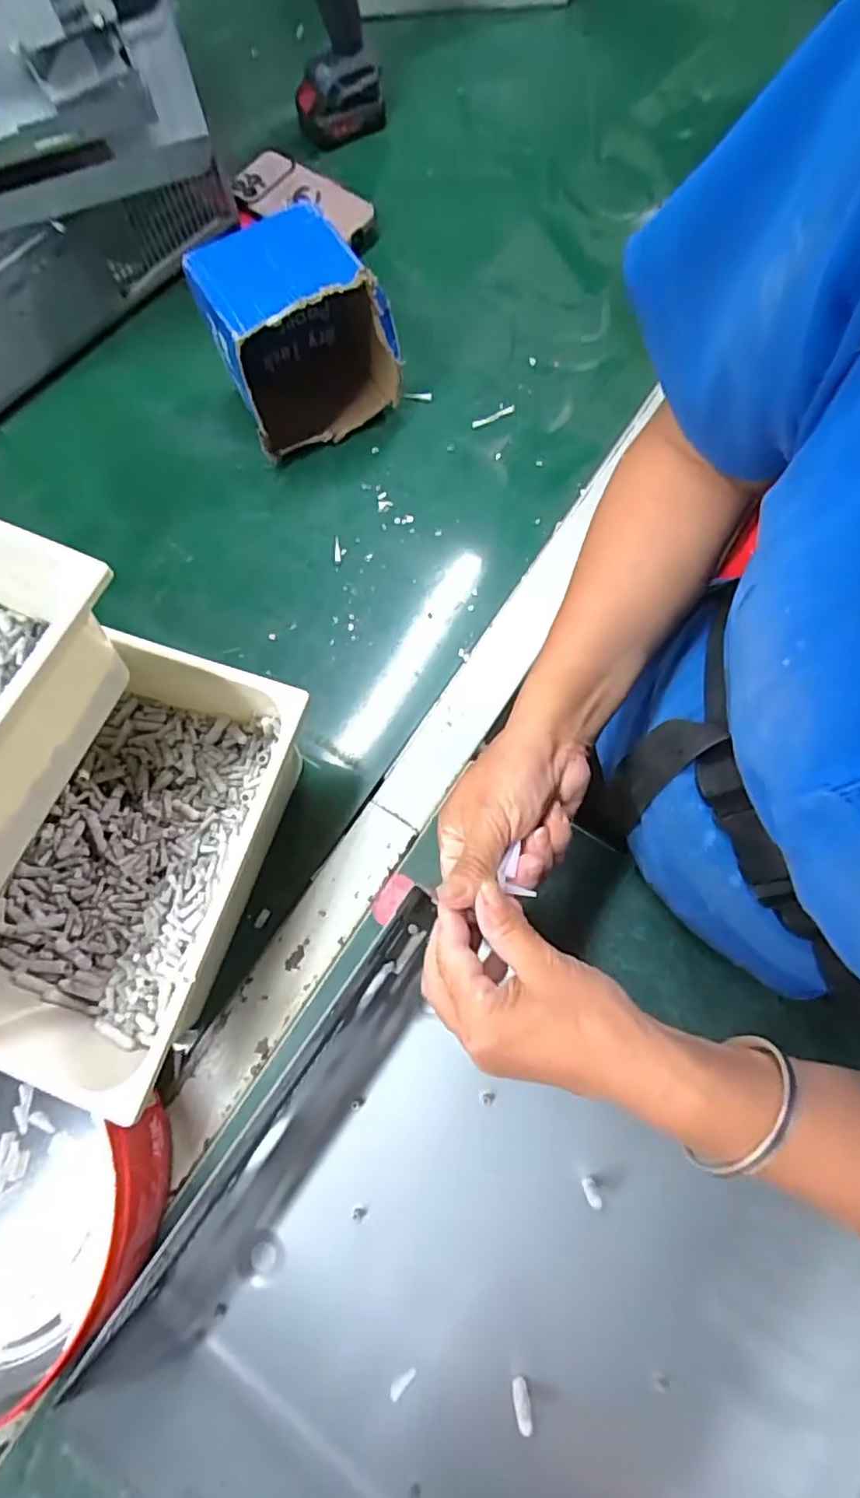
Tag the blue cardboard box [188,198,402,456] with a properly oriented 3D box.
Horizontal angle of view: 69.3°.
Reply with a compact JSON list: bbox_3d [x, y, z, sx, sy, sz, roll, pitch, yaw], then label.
[{"bbox_3d":[-0.110,-0.357,0.551,0.144,0.144,0.107,-26,75,-4],"label":"blue cardboard box"}]

